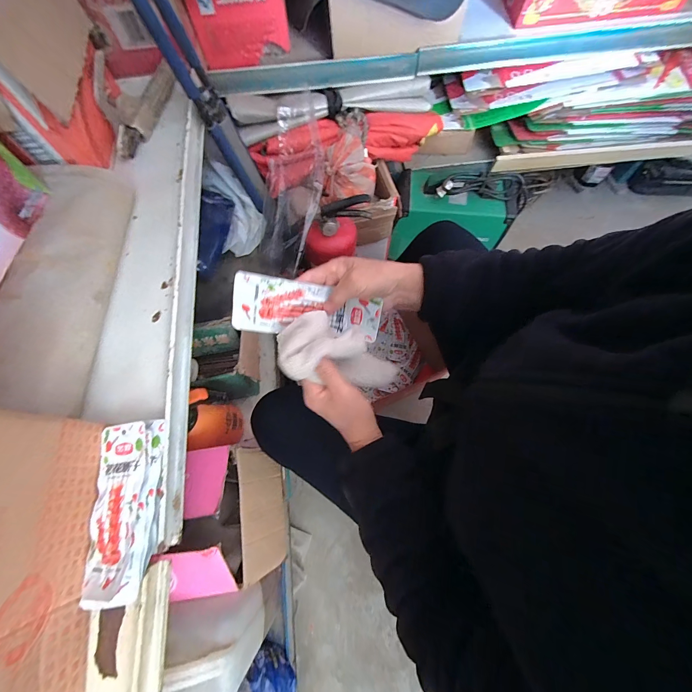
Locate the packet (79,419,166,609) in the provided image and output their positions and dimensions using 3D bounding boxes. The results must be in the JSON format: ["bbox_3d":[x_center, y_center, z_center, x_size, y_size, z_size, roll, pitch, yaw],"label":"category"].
[{"bbox_3d":[-0.254,0.183,0.349,0.073,0.030,0.182,-9,70,-1],"label":"packet"}]

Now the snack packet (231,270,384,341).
[{"bbox_3d":[-0.044,-0.044,0.364,0.173,0.020,0.064,6,101,-12],"label":"snack packet"}]

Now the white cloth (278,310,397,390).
[{"bbox_3d":[0.005,0.012,0.352,0.065,0.158,0.073,-16,61,45],"label":"white cloth"}]

